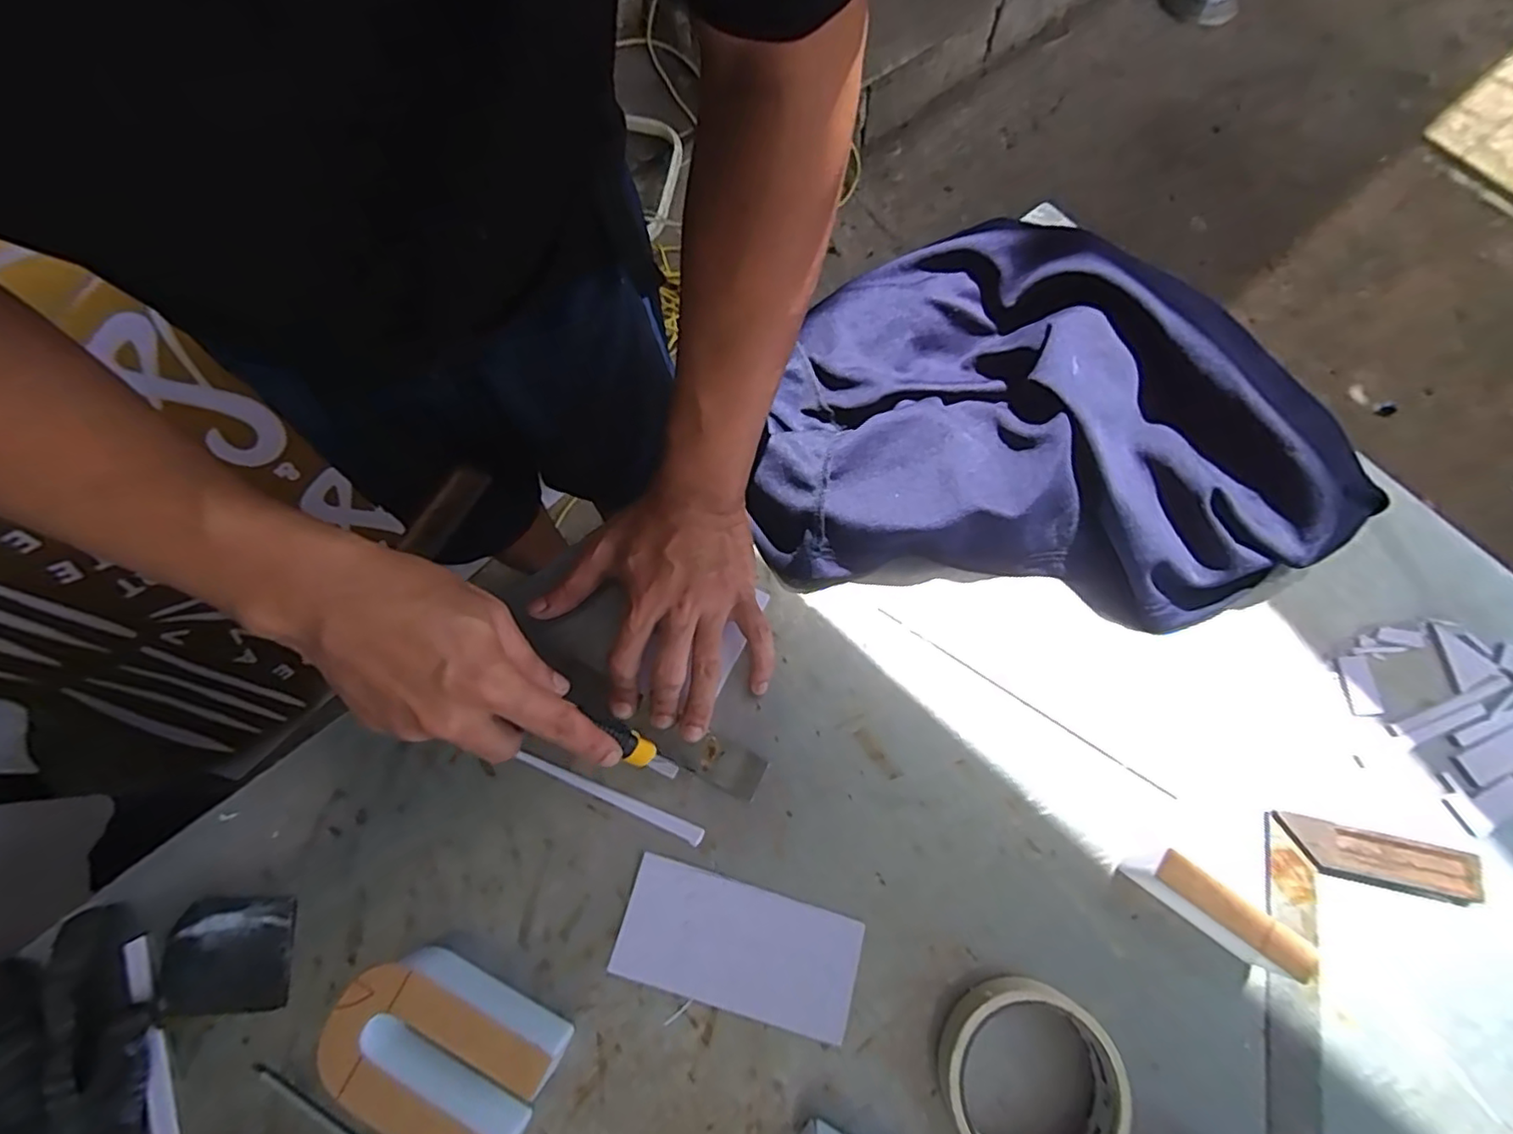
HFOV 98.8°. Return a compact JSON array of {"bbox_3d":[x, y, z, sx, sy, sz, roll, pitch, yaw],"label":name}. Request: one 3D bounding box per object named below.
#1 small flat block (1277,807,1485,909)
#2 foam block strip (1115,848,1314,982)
[{"bbox_3d":[0.354,0.167,0.370,0.103,0.005,0.028,12,73,5],"label":"small flat block"},{"bbox_3d":[0.249,0.185,0.350,0.081,0.046,0.019,34,76,11],"label":"foam block strip"}]

